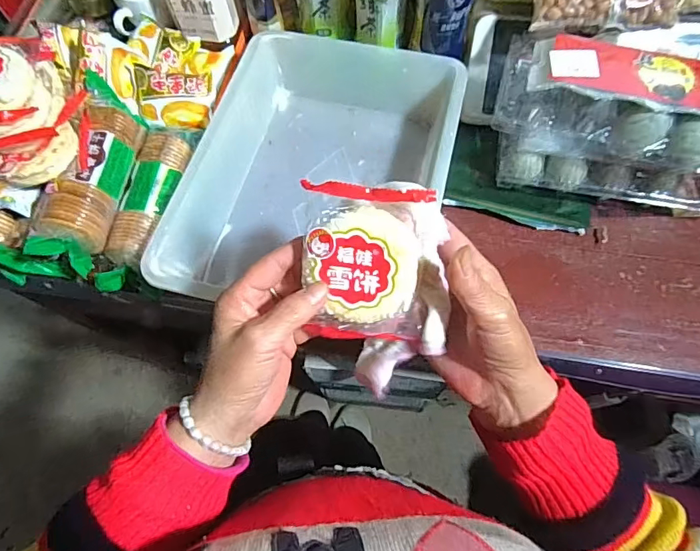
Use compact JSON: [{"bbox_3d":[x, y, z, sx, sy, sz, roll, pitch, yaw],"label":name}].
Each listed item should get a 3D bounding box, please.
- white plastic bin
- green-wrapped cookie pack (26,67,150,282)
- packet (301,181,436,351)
[{"bbox_3d":[-0.027,-0.108,0.498,0.240,0.081,0.328,14,69,6],"label":"white plastic bin"},{"bbox_3d":[-0.252,-0.104,0.461,0.061,0.055,0.201,8,68,4],"label":"green-wrapped cookie pack"},{"bbox_3d":[0.010,-0.004,0.304,0.076,0.021,0.104,5,106,5],"label":"packet"}]

